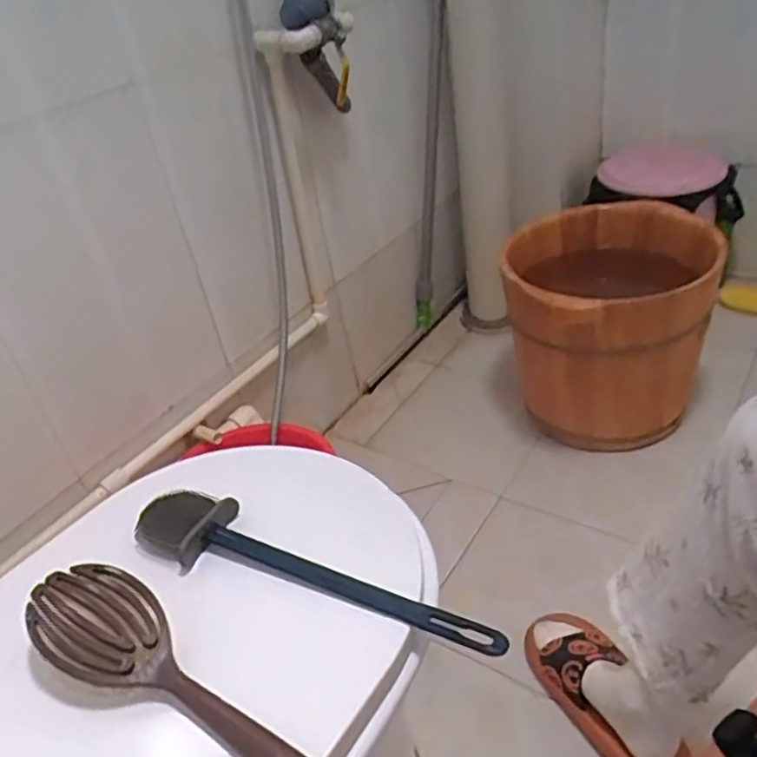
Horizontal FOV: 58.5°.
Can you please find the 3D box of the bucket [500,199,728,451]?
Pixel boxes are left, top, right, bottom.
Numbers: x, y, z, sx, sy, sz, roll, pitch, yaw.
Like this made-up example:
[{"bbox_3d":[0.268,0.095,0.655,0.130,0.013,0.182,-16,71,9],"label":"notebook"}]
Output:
[{"bbox_3d":[0.439,-0.105,1.308,0.373,0.352,0.439,4,38,19],"label":"bucket"}]

